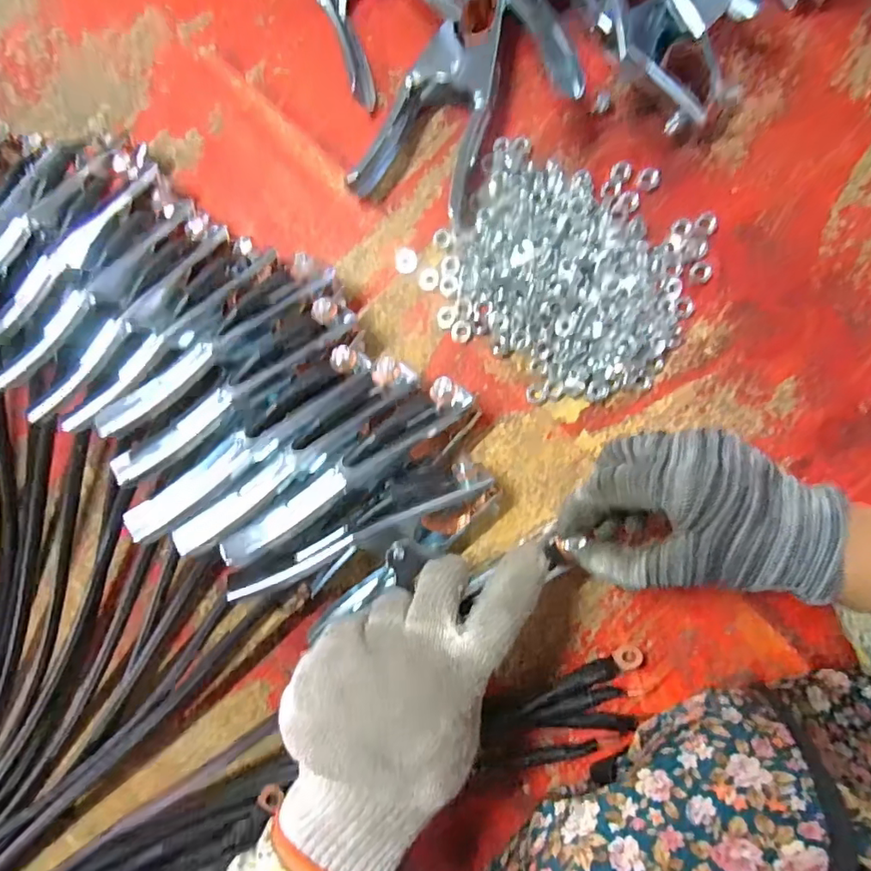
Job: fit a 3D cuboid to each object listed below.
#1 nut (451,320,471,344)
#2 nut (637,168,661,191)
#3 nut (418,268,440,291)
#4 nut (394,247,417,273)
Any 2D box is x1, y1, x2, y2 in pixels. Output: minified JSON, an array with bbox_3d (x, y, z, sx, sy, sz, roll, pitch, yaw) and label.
[{"bbox_3d":[0.017,-0.068,0.353,0.013,0.004,0.014,4,90,9],"label":"nut"},{"bbox_3d":[0.133,-0.160,0.335,0.013,0.004,0.014,0,89,9],"label":"nut"},{"bbox_3d":[-0.004,-0.104,0.357,0.014,0.004,0.015,-5,88,9],"label":"nut"},{"bbox_3d":[-0.020,-0.118,0.362,0.015,0.004,0.018,-8,88,9],"label":"nut"}]

